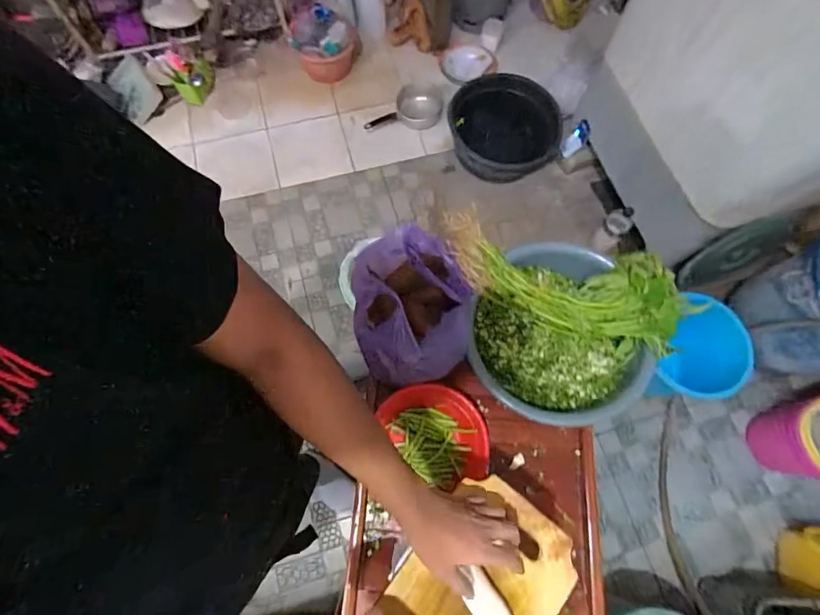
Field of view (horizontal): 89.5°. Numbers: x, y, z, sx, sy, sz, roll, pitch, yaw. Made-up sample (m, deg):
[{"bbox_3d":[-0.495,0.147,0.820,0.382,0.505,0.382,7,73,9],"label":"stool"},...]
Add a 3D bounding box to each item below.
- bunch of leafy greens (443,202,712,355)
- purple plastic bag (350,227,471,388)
[{"bbox_3d":[0.247,-0.046,0.711,0.405,0.111,0.137,20,72,6],"label":"bunch of leafy greens"},{"bbox_3d":[0.005,-0.009,0.683,0.174,0.190,0.244,-3,71,-2],"label":"purple plastic bag"}]

